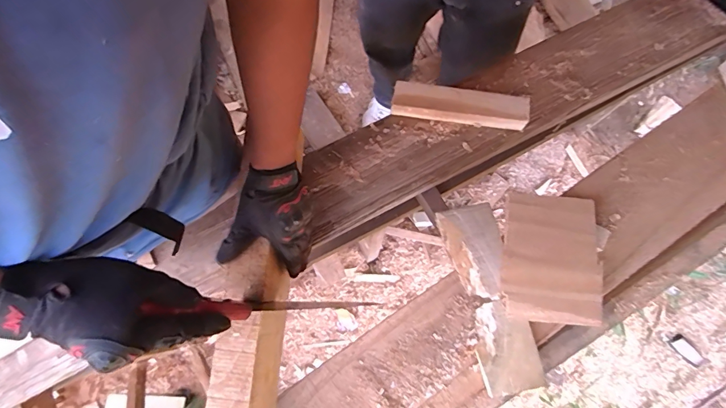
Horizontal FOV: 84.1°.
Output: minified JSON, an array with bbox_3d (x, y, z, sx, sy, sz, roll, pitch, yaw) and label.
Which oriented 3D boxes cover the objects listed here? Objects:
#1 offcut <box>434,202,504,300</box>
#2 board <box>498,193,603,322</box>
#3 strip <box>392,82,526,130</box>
[{"bbox_3d":[0.184,0.075,0.654,0.087,0.033,0.149,-14,77,-5],"label":"offcut"},{"bbox_3d":[0.298,0.082,0.641,0.146,0.024,0.196,9,76,0],"label":"board"},{"bbox_3d":[0.170,-0.177,0.715,0.235,0.032,0.057,8,76,0],"label":"strip"}]

